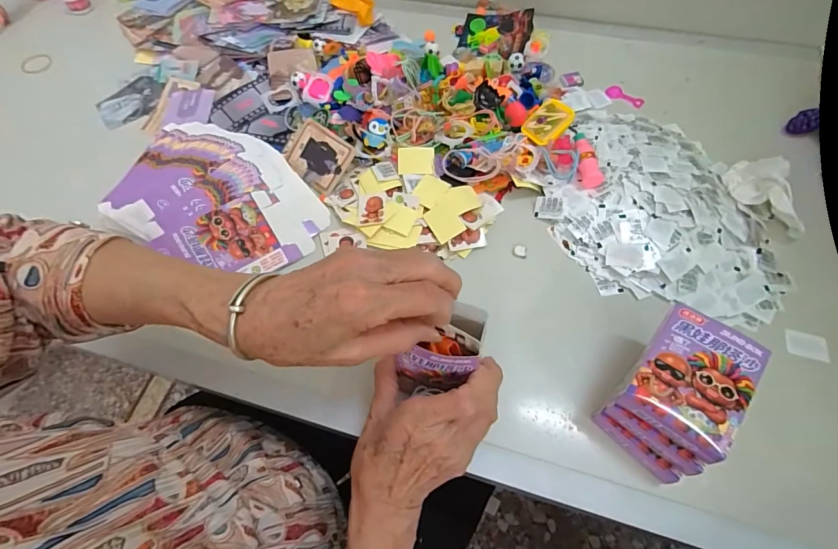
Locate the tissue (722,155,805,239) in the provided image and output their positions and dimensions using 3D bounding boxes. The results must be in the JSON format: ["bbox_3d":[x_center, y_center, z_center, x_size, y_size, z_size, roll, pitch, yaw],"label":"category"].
[{"bbox_3d":[0.353,-0.087,0.408,0.053,0.029,0.094,3,61,3],"label":"tissue"}]

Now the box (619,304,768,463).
[{"bbox_3d":[0.195,0.073,0.284,0.065,0.020,0.091,35,68,19],"label":"box"}]

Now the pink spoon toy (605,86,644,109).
[{"bbox_3d":[0.262,-0.227,0.510,0.049,0.006,0.019,36,69,19],"label":"pink spoon toy"}]

